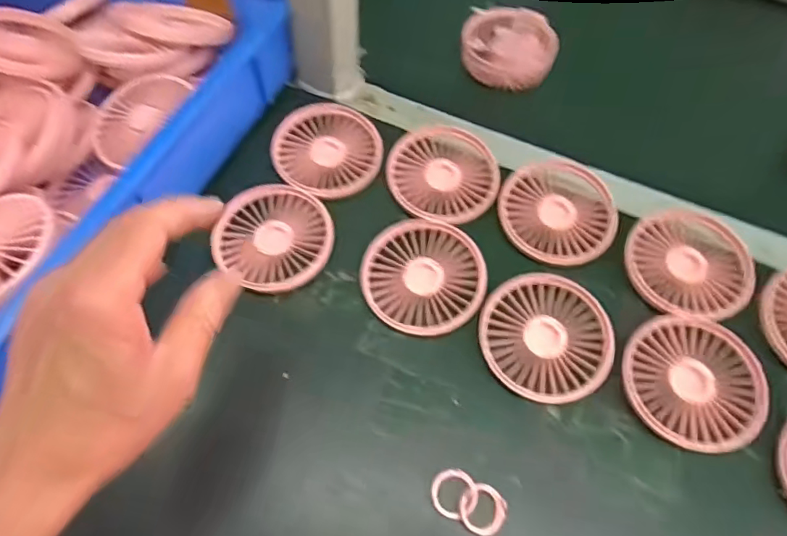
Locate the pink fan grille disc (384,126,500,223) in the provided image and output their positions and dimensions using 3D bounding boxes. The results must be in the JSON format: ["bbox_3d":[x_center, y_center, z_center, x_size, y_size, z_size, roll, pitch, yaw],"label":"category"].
[{"bbox_3d":[0.041,-0.078,0.443,0.086,0.012,0.092,1,60,-2],"label":"pink fan grille disc"}]

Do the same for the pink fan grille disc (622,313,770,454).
[{"bbox_3d":[0.201,0.074,0.364,0.088,0.010,0.086,1,60,-2],"label":"pink fan grille disc"}]

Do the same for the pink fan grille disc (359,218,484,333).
[{"bbox_3d":[0.022,0.006,0.398,0.087,0.012,0.086,1,60,-2],"label":"pink fan grille disc"}]

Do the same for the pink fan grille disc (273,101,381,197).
[{"bbox_3d":[-0.057,-0.101,0.456,0.086,0.011,0.098,-22,63,-14],"label":"pink fan grille disc"}]

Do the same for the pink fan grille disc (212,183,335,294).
[{"bbox_3d":[-0.090,-0.024,0.411,0.088,0.013,0.083,-1,60,2],"label":"pink fan grille disc"}]

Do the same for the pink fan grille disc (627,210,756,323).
[{"bbox_3d":[0.217,-0.004,0.404,0.086,0.009,0.090,1,60,-2],"label":"pink fan grille disc"}]

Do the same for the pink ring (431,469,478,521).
[{"bbox_3d":[0.037,0.139,0.333,0.028,0.007,0.028,1,60,-2],"label":"pink ring"}]

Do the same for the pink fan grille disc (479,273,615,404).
[{"bbox_3d":[0.105,0.046,0.376,0.087,0.010,0.086,1,60,-2],"label":"pink fan grille disc"}]

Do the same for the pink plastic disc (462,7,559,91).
[{"bbox_3d":[0.115,-0.222,0.545,0.089,0.031,0.082,6,60,1],"label":"pink plastic disc"}]

